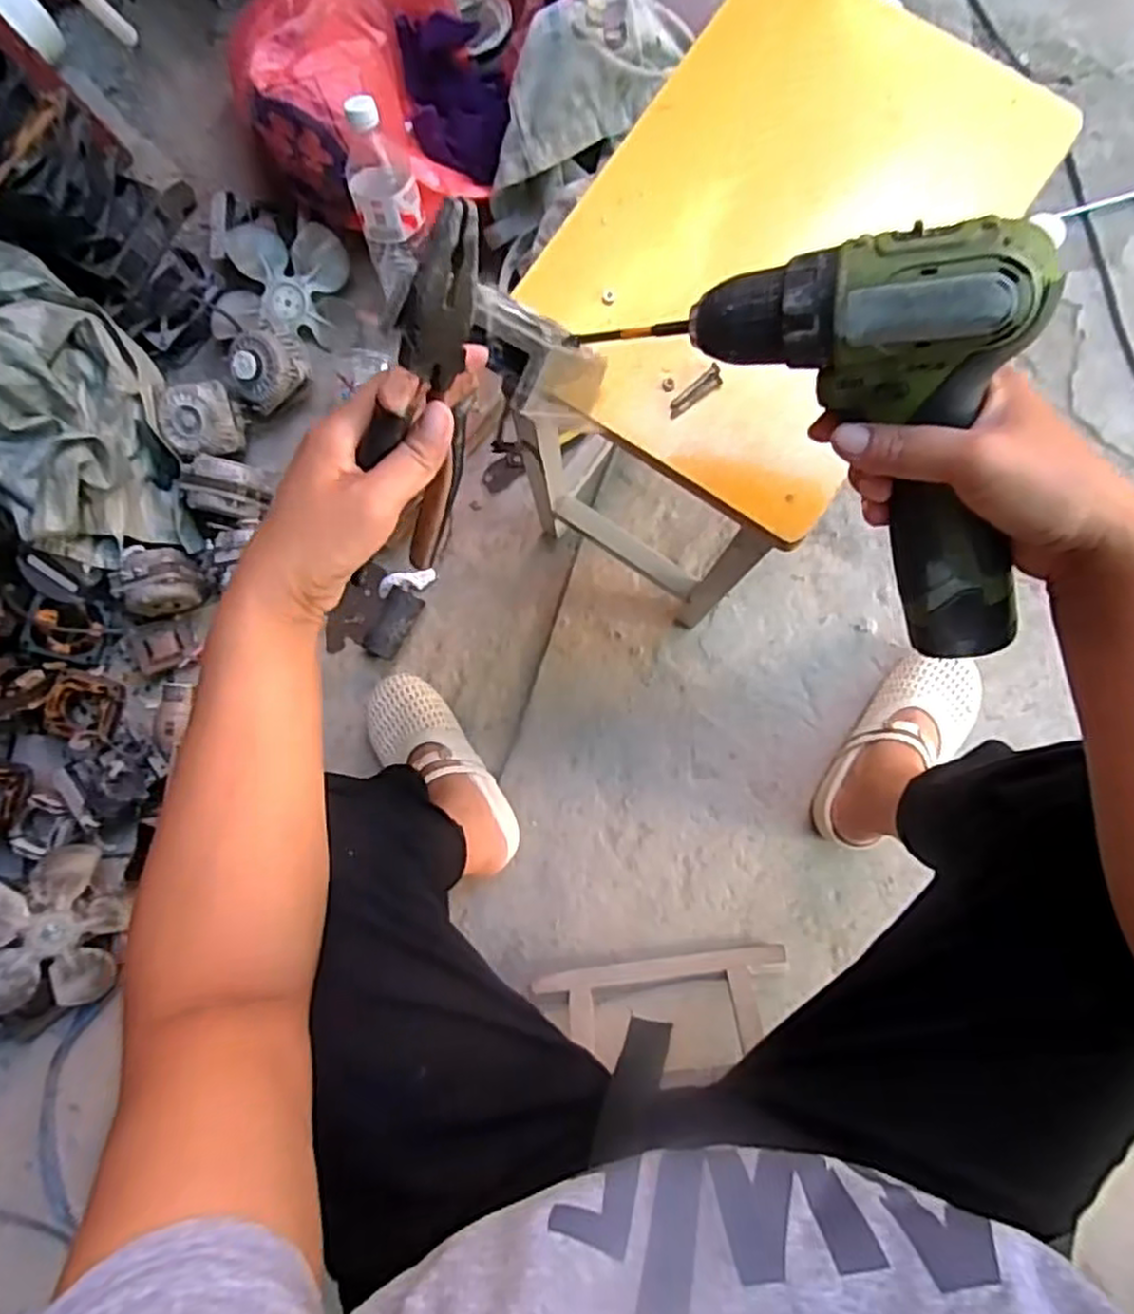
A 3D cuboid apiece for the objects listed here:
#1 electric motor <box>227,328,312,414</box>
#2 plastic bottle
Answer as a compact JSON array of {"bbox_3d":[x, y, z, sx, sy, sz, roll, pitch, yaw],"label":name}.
[{"bbox_3d":[-0.359,-0.343,0.871,0.087,0.048,0.083,0,86,6],"label":"electric motor"},{"bbox_3d":[-0.200,-0.496,0.803,0.067,0.195,0.056,16,64,7],"label":"plastic bottle"}]

